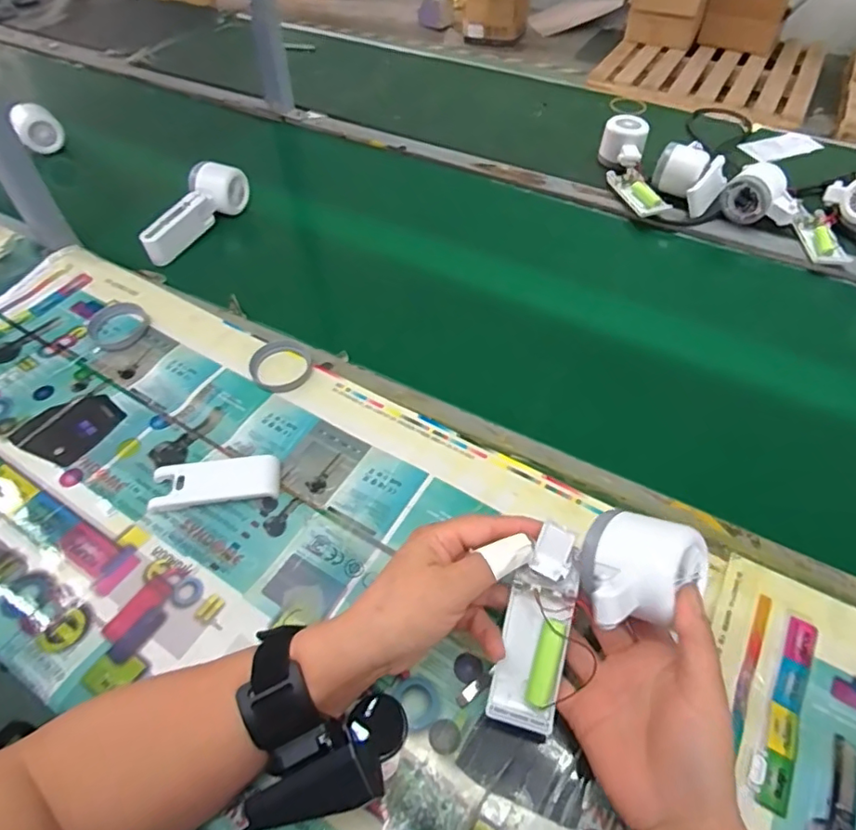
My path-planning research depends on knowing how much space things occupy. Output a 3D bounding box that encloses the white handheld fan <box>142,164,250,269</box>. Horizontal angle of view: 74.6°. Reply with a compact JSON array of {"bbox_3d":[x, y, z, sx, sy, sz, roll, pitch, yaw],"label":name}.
[{"bbox_3d":[-0.295,-0.253,0.698,0.047,0.056,0.160,25,56,20],"label":"white handheld fan"}]

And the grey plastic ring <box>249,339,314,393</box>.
[{"bbox_3d":[-0.144,-0.049,0.551,0.058,0.016,0.061,-1,51,1],"label":"grey plastic ring"}]

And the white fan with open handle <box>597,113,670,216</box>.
[{"bbox_3d":[0.275,-0.335,0.752,0.059,0.051,0.167,0,51,2],"label":"white fan with open handle"}]

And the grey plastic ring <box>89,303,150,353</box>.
[{"bbox_3d":[-0.325,-0.094,0.591,0.057,0.010,0.065,-38,60,-25],"label":"grey plastic ring"}]

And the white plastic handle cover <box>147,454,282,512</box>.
[{"bbox_3d":[-0.176,0.056,0.469,0.101,0.013,0.040,-7,51,-4],"label":"white plastic handle cover"}]

